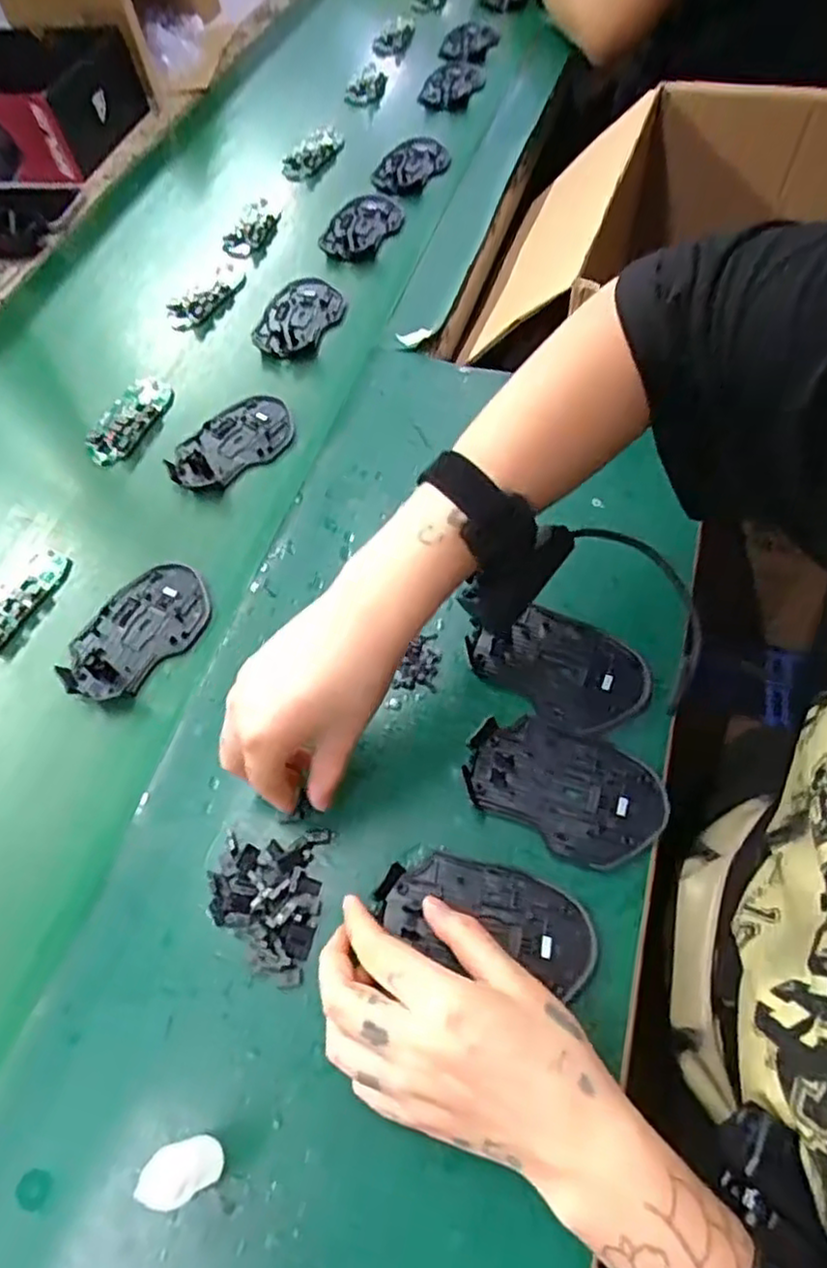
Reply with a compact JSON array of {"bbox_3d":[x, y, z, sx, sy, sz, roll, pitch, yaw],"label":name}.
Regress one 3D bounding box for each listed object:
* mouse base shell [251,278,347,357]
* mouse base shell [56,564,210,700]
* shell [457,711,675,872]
[{"bbox_3d":[-0.107,-0.303,0.650,0.075,0.010,0.109,12,61,10],"label":"mouse base shell"},{"bbox_3d":[-0.197,-0.002,0.484,0.075,0.016,0.111,39,69,23],"label":"mouse base shell"},{"bbox_3d":[0.089,0.089,0.403,0.113,0.008,0.070,25,64,17],"label":"shell"}]

